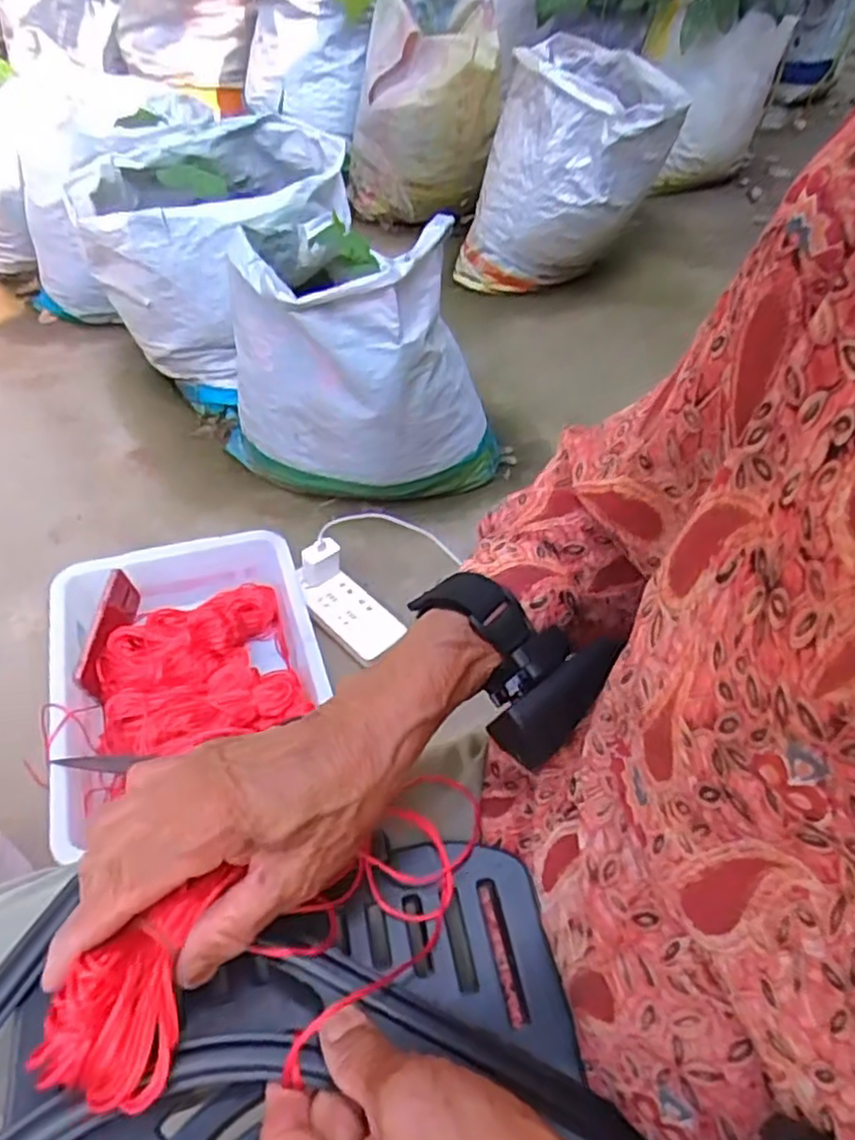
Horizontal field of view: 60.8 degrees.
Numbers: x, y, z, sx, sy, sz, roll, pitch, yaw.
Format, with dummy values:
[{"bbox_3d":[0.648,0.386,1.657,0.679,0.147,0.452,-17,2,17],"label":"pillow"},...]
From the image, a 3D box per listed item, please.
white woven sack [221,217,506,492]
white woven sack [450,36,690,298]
[{"bbox_3d":[-0.107,-0.317,1.121,0.324,0.410,0.328,-28,56,-28],"label":"white woven sack"},{"bbox_3d":[0.306,-0.876,1.616,0.393,0.410,0.360,12,48,5],"label":"white woven sack"}]

